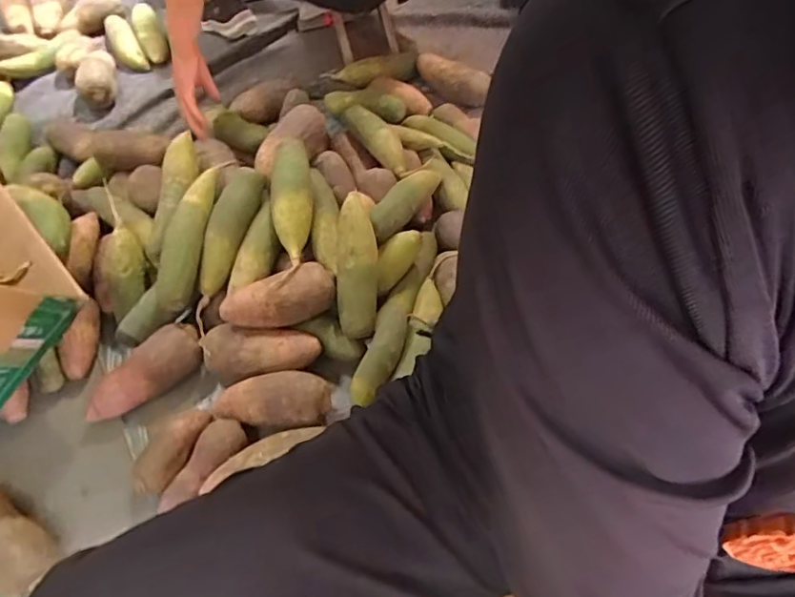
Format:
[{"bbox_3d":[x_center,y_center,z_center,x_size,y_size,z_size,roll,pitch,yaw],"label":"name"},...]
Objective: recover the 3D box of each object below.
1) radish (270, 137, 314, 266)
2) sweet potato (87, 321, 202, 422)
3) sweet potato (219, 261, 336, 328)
[{"bbox_3d":[-0.161,-0.156,0.837,0.068,0.054,0.199,-3,81,0],"label":"radish"},{"bbox_3d":[-0.364,0.116,0.806,0.176,0.068,0.068,-39,65,-20],"label":"sweet potato"},{"bbox_3d":[-0.170,0.000,0.793,0.159,0.059,0.063,-20,60,-10],"label":"sweet potato"}]

